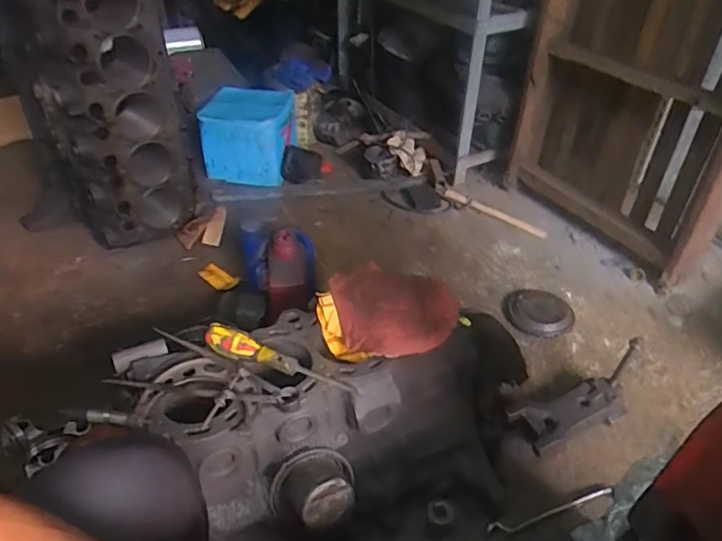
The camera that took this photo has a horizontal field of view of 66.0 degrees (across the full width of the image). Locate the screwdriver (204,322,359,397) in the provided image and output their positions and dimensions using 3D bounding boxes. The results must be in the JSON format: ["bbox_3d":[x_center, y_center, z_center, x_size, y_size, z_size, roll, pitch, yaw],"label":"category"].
[{"bbox_3d":[-0.096,0.105,0.653,0.192,0.023,0.031,19,85,8],"label":"screwdriver"}]

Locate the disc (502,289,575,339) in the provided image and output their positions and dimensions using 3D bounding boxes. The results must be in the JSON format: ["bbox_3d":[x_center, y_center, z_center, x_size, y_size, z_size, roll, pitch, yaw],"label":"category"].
[{"bbox_3d":[0.349,0.083,1.096,0.129,0.033,0.108,5,39,6],"label":"disc"}]

